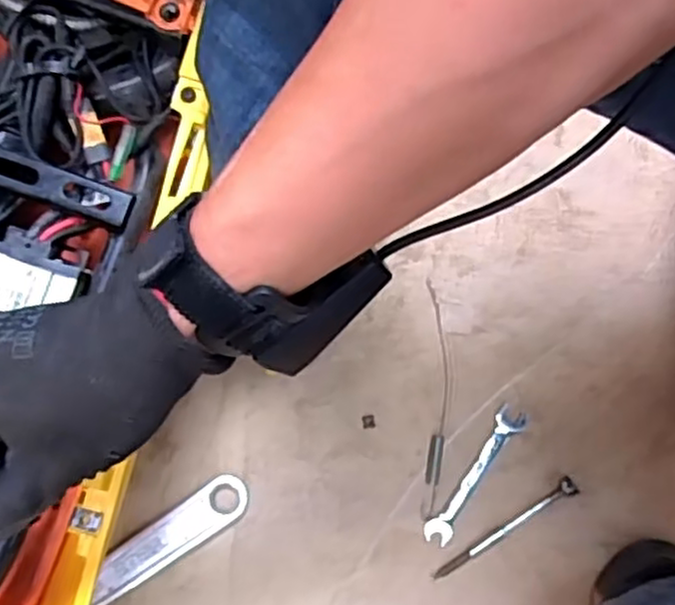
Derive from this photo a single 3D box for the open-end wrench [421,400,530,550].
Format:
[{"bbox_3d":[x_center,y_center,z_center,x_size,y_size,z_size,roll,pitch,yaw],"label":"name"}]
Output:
[{"bbox_3d":[0.118,0.147,0.606,0.025,0.005,0.133,35,79,10],"label":"open-end wrench"}]

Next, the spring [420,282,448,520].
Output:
[{"bbox_3d":[0.086,0.082,0.625,0.021,0.009,0.205,2,75,2],"label":"spring"}]

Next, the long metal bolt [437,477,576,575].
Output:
[{"bbox_3d":[0.140,0.189,0.593,0.138,0.008,0.015,-32,77,-7],"label":"long metal bolt"}]

